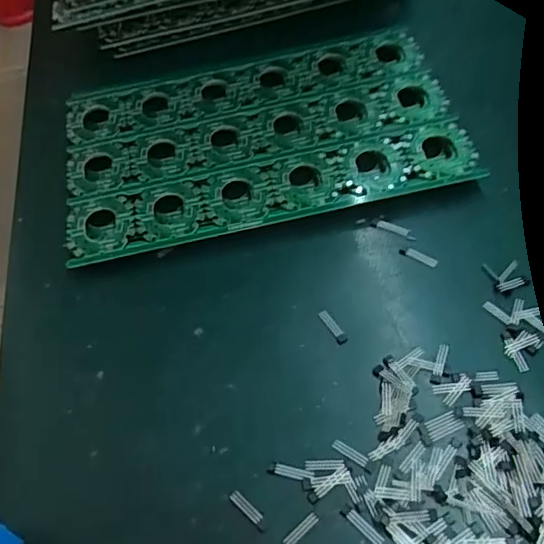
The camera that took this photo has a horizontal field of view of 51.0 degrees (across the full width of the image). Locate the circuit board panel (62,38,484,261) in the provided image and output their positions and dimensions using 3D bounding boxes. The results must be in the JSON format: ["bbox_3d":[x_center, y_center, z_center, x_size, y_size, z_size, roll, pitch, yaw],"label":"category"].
[{"bbox_3d":[-0.009,-0.074,0.307,0.201,0.013,0.123,-14,55,-1],"label":"circuit board panel"}]

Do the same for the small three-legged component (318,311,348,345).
[{"bbox_3d":[0.027,0.023,0.247,0.005,0.004,0.018,-28,56,-10],"label":"small three-legged component"}]

